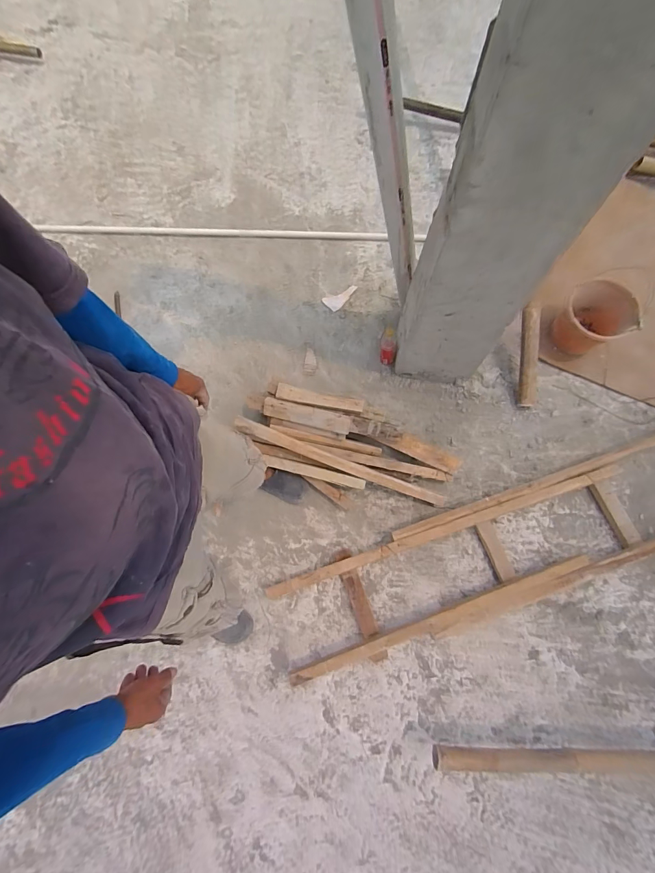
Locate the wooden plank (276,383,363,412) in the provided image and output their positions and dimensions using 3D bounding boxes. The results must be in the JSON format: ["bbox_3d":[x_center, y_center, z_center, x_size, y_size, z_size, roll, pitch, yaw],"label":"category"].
[{"bbox_3d":[-0.028,-0.128,1.281,0.298,0.020,0.055,12,71,3],"label":"wooden plank"}]

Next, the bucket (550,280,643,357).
[{"bbox_3d":[1.017,-0.434,1.437,0.244,0.168,0.238,0,71,-1],"label":"bucket"}]

